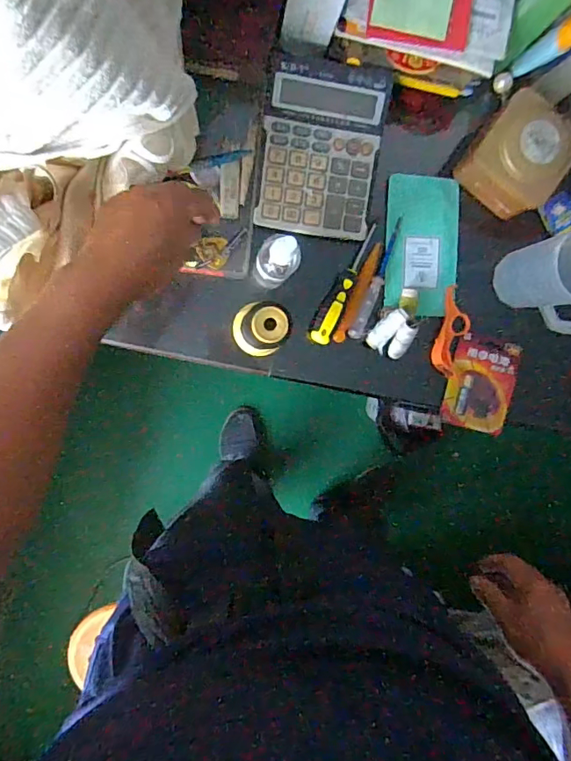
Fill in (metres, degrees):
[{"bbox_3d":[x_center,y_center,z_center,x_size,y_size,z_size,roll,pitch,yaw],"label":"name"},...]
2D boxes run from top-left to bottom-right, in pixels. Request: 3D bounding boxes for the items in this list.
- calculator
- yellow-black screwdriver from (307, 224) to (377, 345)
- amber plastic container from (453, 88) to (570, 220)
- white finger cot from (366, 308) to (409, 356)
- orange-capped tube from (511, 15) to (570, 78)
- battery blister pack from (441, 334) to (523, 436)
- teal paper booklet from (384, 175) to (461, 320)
[{"bbox_3d":[0.040,-0.249,0.535,0.127,0.039,0.166,5,93,-8],"label":"calculator"},{"bbox_3d":[0.064,-0.110,0.559,0.024,0.024,0.145,23,91,-8],"label":"yellow-black screwdriver"},{"bbox_3d":[0.261,-0.250,0.550,0.099,0.070,0.099,35,89,-8],"label":"amber plastic container"},{"bbox_3d":[0.118,-0.058,0.563,0.024,0.017,0.054,37,112,-8],"label":"white finger cot"},{"bbox_3d":[0.281,-0.353,0.521,0.024,0.094,0.025,-28,98,-29],"label":"orange-capped tube"},{"bbox_3d":[0.239,0.005,0.592,0.080,0.010,0.112,13,92,-8],"label":"battery blister pack"},{"bbox_3d":[0.163,-0.157,0.578,0.086,0.012,0.156,0,94,-8],"label":"teal paper booklet"}]

